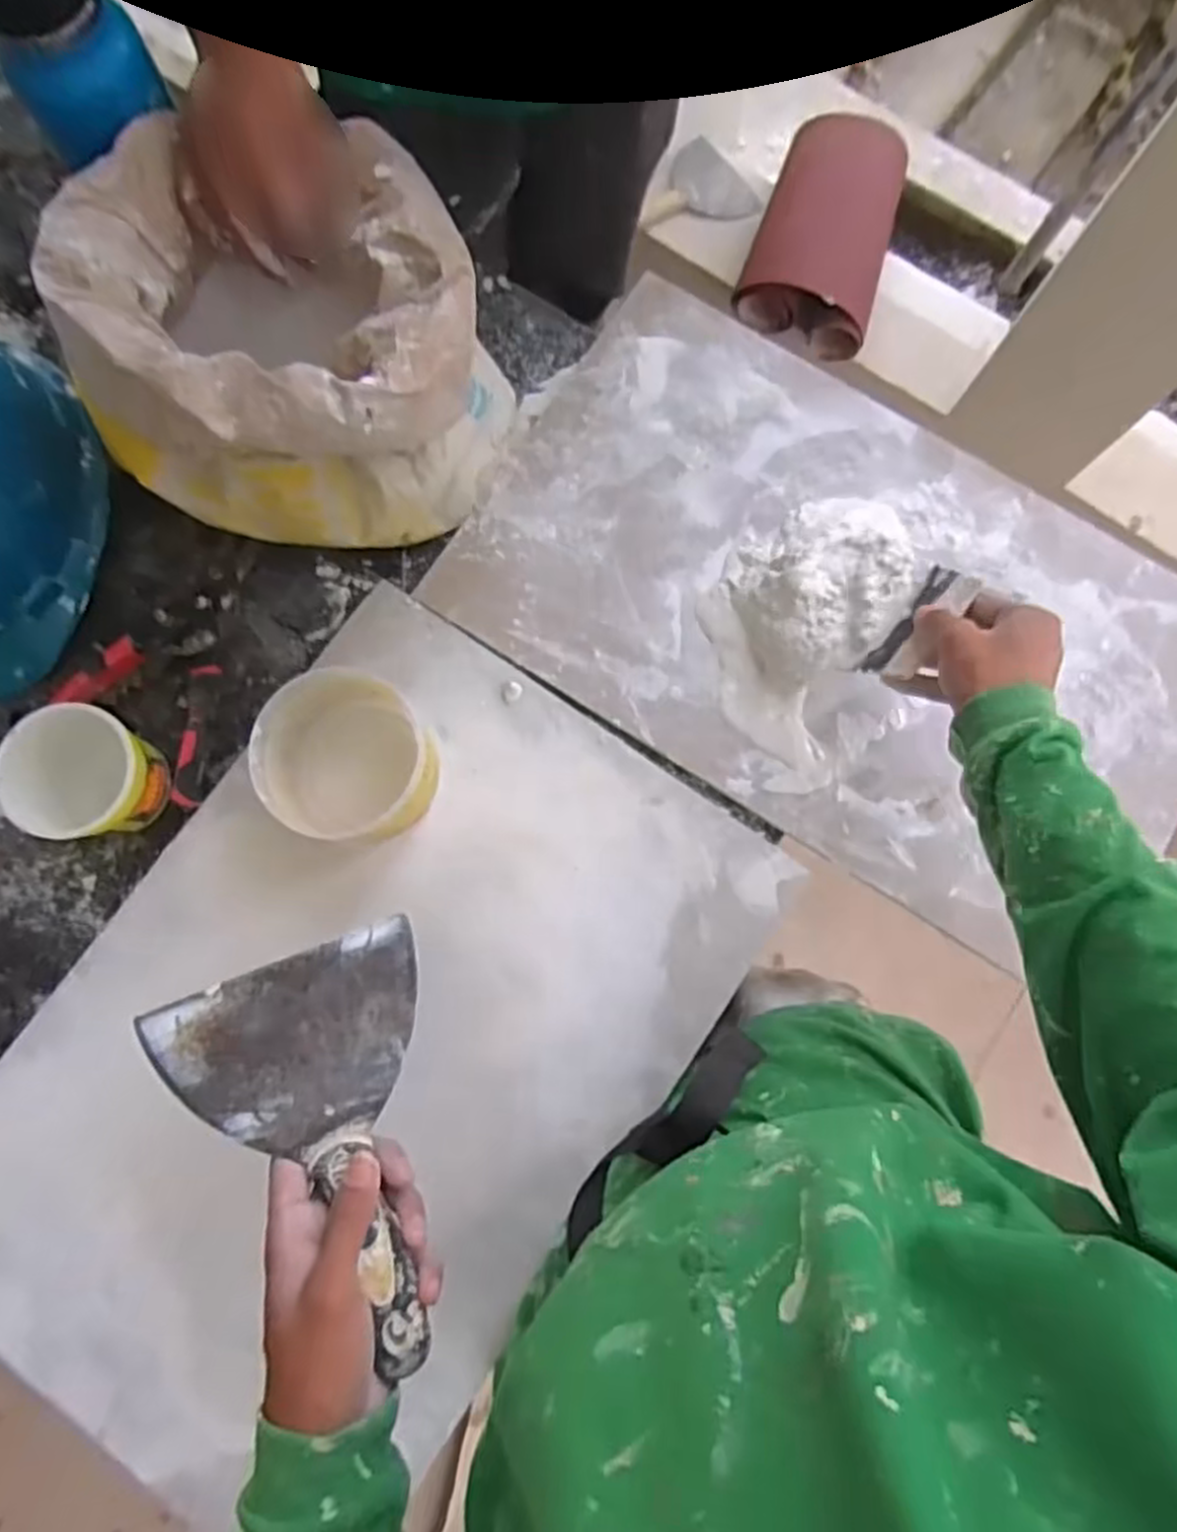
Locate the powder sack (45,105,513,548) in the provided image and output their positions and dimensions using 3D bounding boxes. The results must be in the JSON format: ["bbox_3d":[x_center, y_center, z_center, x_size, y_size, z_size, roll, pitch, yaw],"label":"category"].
[{"bbox_3d":[-0.194,-0.294,0.554,0.245,0.214,0.244,-4,81,0],"label":"powder sack"}]

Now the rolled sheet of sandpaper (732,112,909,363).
[{"bbox_3d":[0.345,-0.768,1.148,0.193,0.101,0.296,19,80,3],"label":"rolled sheet of sandpaper"}]

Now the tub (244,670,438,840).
[{"bbox_3d":[-0.171,-0.008,0.574,0.113,0.080,0.115,0,81,0],"label":"tub"}]

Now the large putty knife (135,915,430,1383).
[{"bbox_3d":[-0.133,0.201,0.416,0.137,0.026,0.205,-19,69,-21],"label":"large putty knife"}]

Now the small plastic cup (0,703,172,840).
[{"bbox_3d":[-0.360,0.008,0.577,0.092,0.074,0.088,0,81,0],"label":"small plastic cup"}]

